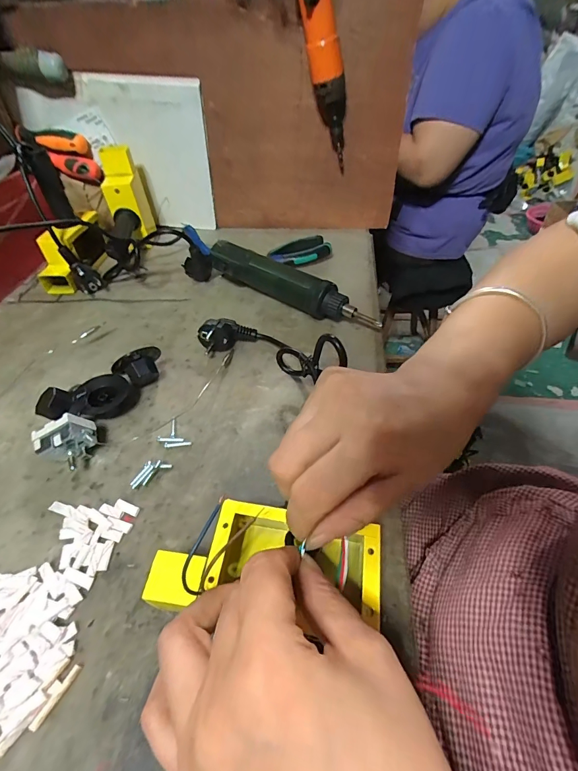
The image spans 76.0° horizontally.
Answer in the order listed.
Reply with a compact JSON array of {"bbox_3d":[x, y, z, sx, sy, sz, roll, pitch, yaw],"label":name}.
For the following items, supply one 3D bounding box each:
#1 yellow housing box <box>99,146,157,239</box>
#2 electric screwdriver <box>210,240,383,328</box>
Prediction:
[{"bbox_3d":[-0.243,-0.282,0.556,0.044,0.124,0.081,-6,46,-3],"label":"yellow housing box"},{"bbox_3d":[0.000,-0.120,0.449,0.231,0.045,0.034,25,52,24],"label":"electric screwdriver"}]

